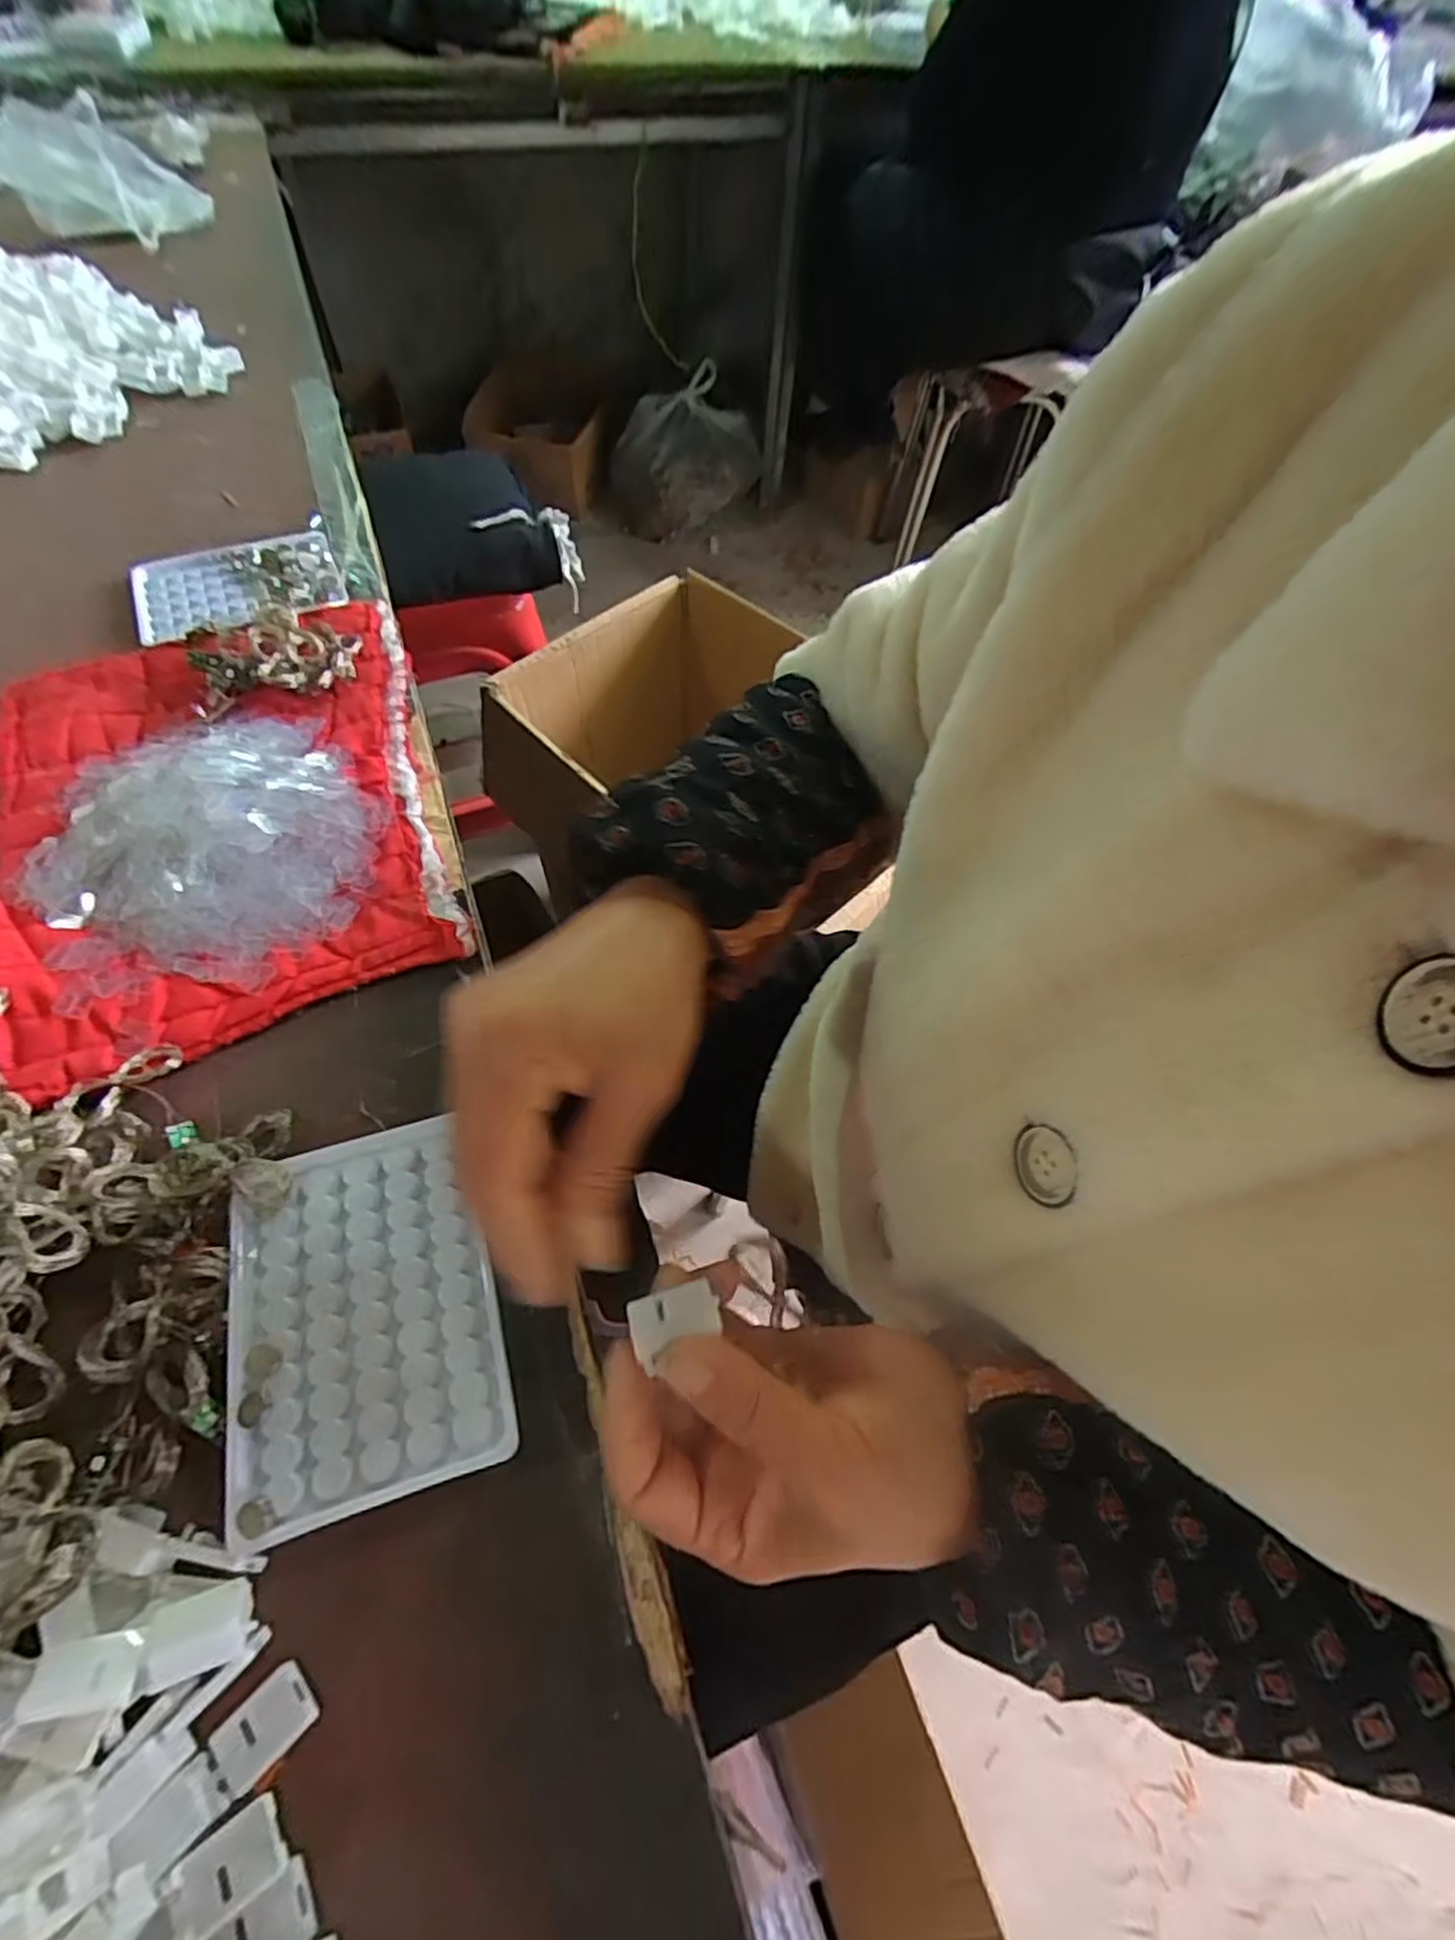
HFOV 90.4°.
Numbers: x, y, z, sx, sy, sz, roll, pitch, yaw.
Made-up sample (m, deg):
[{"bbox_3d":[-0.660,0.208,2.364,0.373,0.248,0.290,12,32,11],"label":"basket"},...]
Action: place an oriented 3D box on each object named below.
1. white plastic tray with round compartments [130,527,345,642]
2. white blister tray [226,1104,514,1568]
[{"bbox_3d":[-0.343,-0.271,0.504,0.132,0.008,0.096,-23,64,-16],"label":"white plastic tray with round compartments"},{"bbox_3d":[-0.139,0.132,0.283,0.092,0.025,0.129,-14,62,-12],"label":"white blister tray"}]

